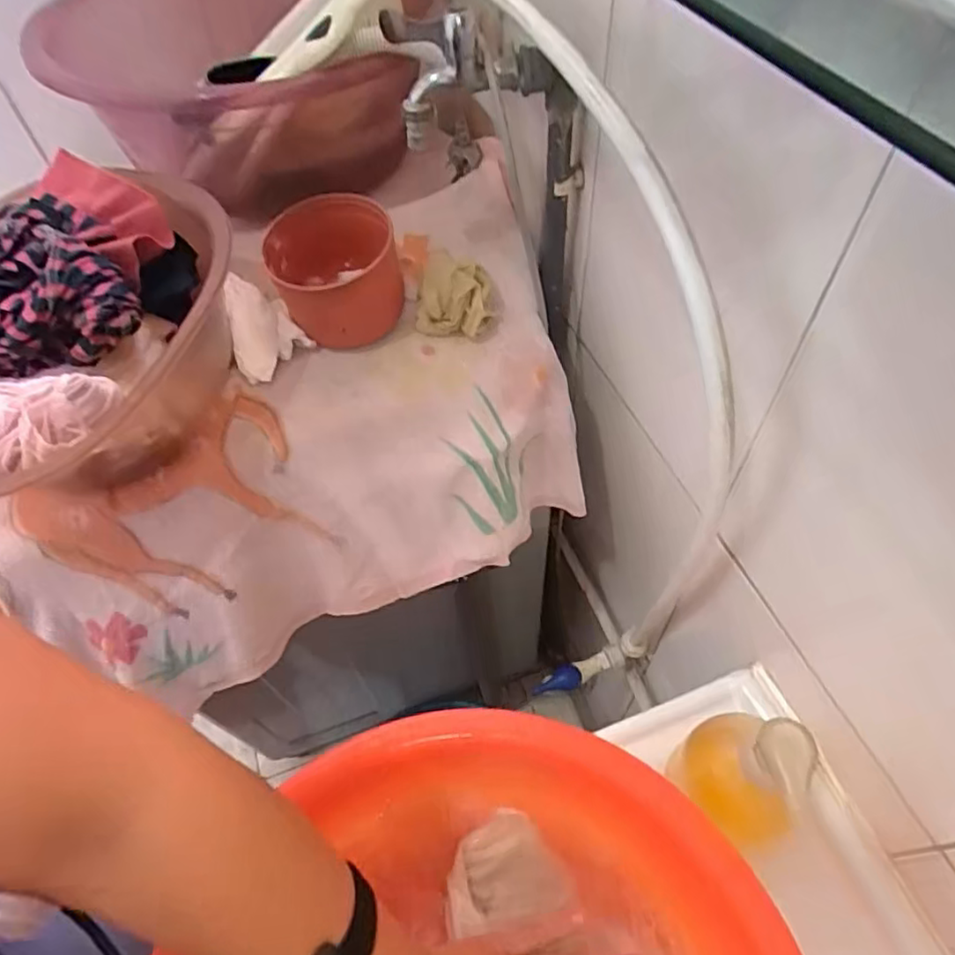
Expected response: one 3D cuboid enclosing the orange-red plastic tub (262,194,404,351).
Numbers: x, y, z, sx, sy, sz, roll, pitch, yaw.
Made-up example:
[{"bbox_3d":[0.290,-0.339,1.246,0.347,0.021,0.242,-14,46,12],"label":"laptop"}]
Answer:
[{"bbox_3d":[-0.117,-0.171,0.539,0.101,0.089,0.092,-2,55,3],"label":"orange-red plastic tub"}]

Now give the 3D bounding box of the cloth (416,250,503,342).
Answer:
[{"bbox_3d":[-0.015,-0.151,0.546,0.066,0.047,0.059,11,56,12],"label":"cloth"}]

